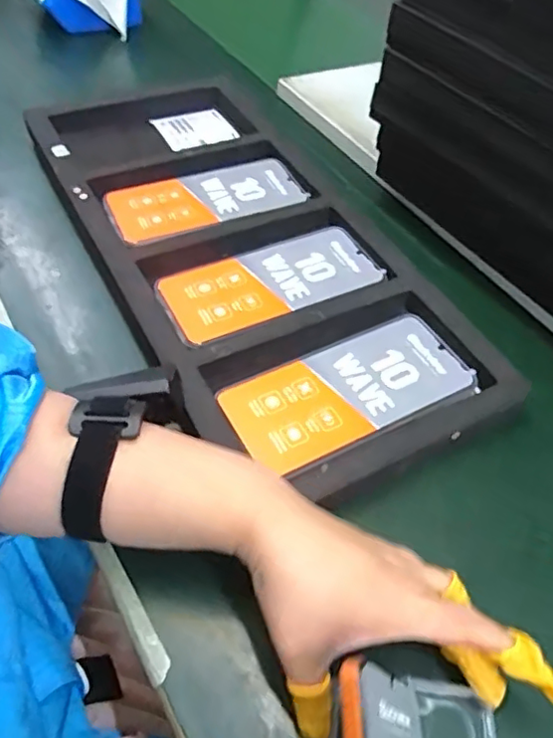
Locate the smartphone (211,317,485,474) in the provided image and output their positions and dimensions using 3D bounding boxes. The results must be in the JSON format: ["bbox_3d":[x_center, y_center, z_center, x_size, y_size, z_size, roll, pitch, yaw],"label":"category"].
[{"bbox_3d":[0.051,0.012,0.403,0.169,0.010,0.074,-19,55,-22],"label":"smartphone"}]

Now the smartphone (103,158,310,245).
[{"bbox_3d":[-0.062,-0.155,0.530,0.171,0.006,0.075,-17,54,-21],"label":"smartphone"}]

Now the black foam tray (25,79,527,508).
[{"bbox_3d":[-0.038,-0.108,0.508,0.219,0.056,0.497,-25,58,-17],"label":"black foam tray"}]

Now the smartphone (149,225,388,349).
[{"bbox_3d":[-0.004,-0.072,0.465,0.173,0.010,0.078,-21,56,-24],"label":"smartphone"}]

